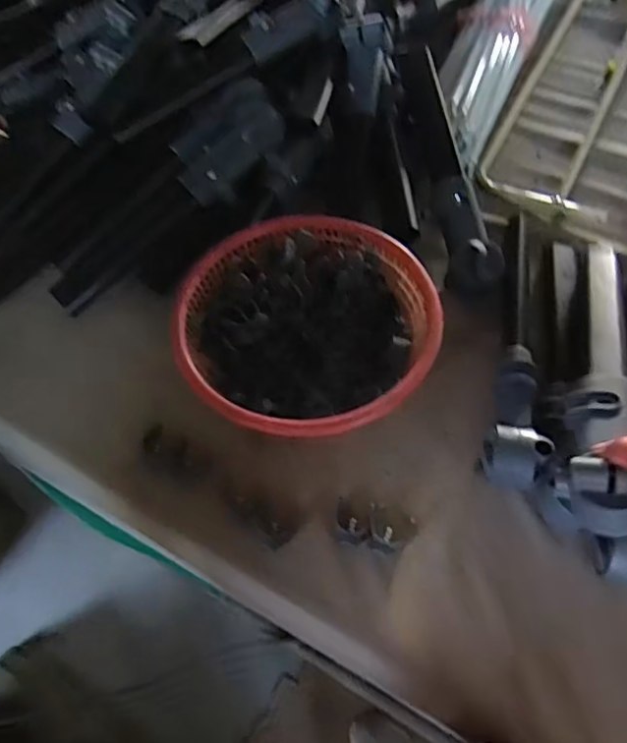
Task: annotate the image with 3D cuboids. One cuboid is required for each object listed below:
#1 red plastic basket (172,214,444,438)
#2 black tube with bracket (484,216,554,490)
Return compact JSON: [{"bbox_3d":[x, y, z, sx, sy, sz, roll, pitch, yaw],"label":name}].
[{"bbox_3d":[-0.007,-0.051,0.717,0.290,0.080,0.285,-1,59,2],"label":"red plastic basket"},{"bbox_3d":[0.256,-0.048,0.727,0.064,0.055,0.407,10,60,9],"label":"black tube with bracket"}]

